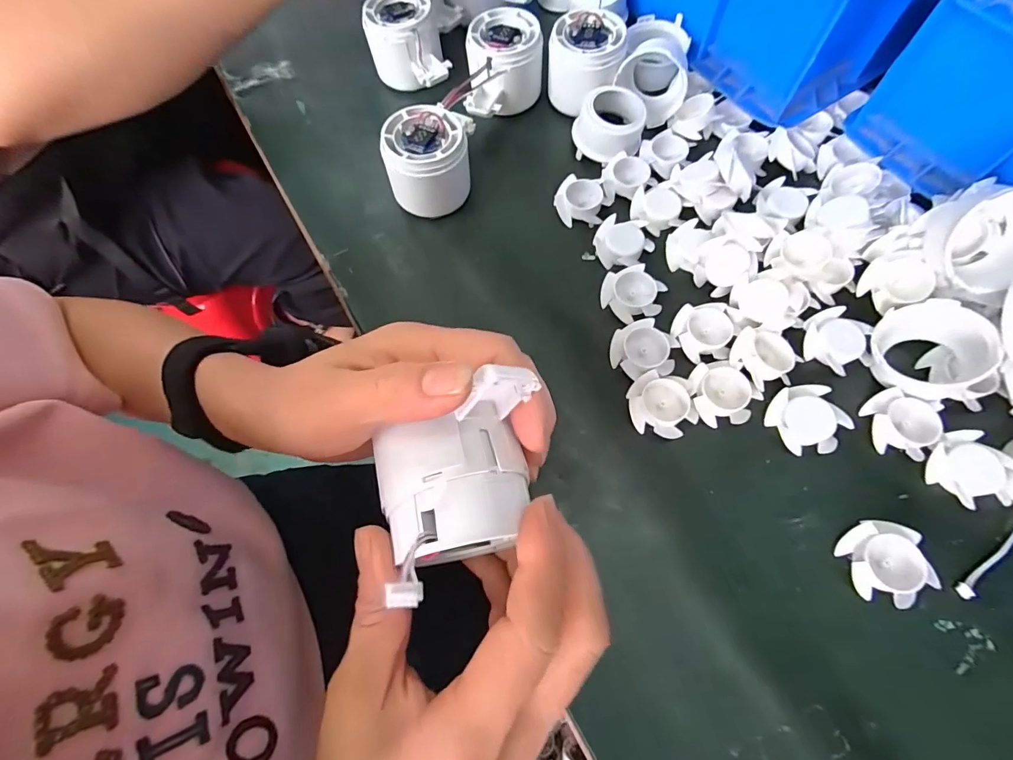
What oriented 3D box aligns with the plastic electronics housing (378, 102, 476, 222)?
[{"bbox_3d":[-0.053,-0.150,0.317,0.059,0.053,0.064,4,70,6],"label":"plastic electronics housing"}]

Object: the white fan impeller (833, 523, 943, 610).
[{"bbox_3d":[0.198,0.095,0.231,0.035,0.015,0.039,-8,69,1],"label":"white fan impeller"}]

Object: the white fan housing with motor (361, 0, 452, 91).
[{"bbox_3d":[-0.084,-0.279,0.368,0.058,0.043,0.066,-18,70,-3],"label":"white fan housing with motor"}]

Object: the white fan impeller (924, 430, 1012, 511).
[{"bbox_3d":[0.258,0.049,0.246,0.038,0.011,0.036,41,78,16],"label":"white fan impeller"}]

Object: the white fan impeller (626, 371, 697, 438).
[{"bbox_3d":[0.094,0.015,0.269,0.035,0.012,0.040,-9,69,1],"label":"white fan impeller"}]

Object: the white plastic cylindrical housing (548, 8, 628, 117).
[{"bbox_3d":[0.062,-0.249,0.348,0.056,0.043,0.056,6,70,7],"label":"white plastic cylindrical housing"}]

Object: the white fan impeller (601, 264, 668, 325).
[{"bbox_3d":[0.086,-0.058,0.299,0.041,0.010,0.036,-13,69,-1],"label":"white fan impeller"}]

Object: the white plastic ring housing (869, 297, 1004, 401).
[{"bbox_3d":[0.249,-0.017,0.262,0.057,0.028,0.057,-31,68,21],"label":"white plastic ring housing"}]

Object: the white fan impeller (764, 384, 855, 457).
[{"bbox_3d":[0.178,0.023,0.261,0.035,0.012,0.040,-34,71,-8],"label":"white fan impeller"}]

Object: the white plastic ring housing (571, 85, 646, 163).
[{"bbox_3d":[0.078,-0.198,0.334,0.050,0.028,0.052,2,70,5],"label":"white plastic ring housing"}]

